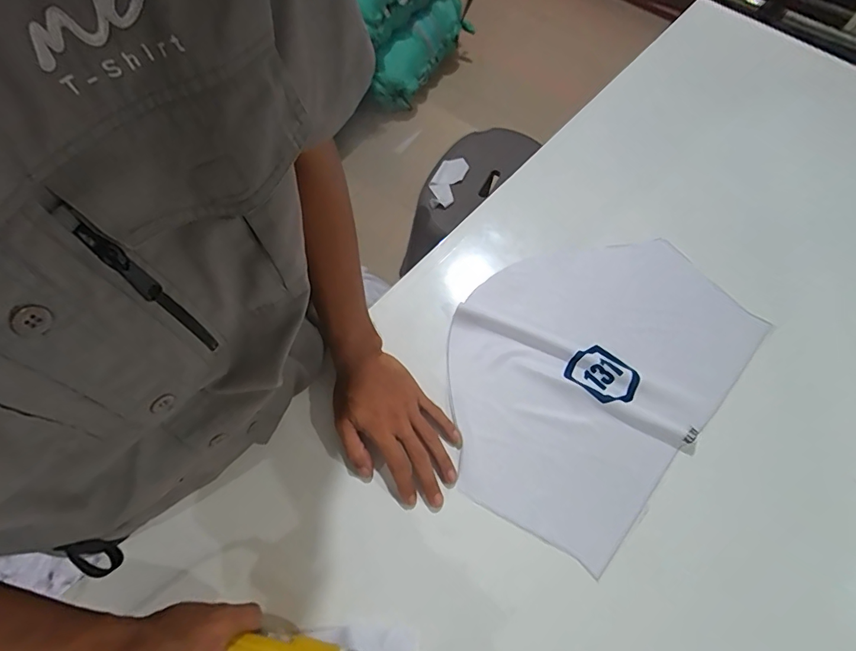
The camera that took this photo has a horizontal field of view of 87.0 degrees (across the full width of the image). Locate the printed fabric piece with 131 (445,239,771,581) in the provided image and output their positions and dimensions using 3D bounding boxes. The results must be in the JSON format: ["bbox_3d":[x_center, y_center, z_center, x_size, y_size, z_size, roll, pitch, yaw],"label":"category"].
[{"bbox_3d":[0.178,0.045,0.538,0.285,0.012,0.373,40,77,18],"label":"printed fabric piece with 131"}]

